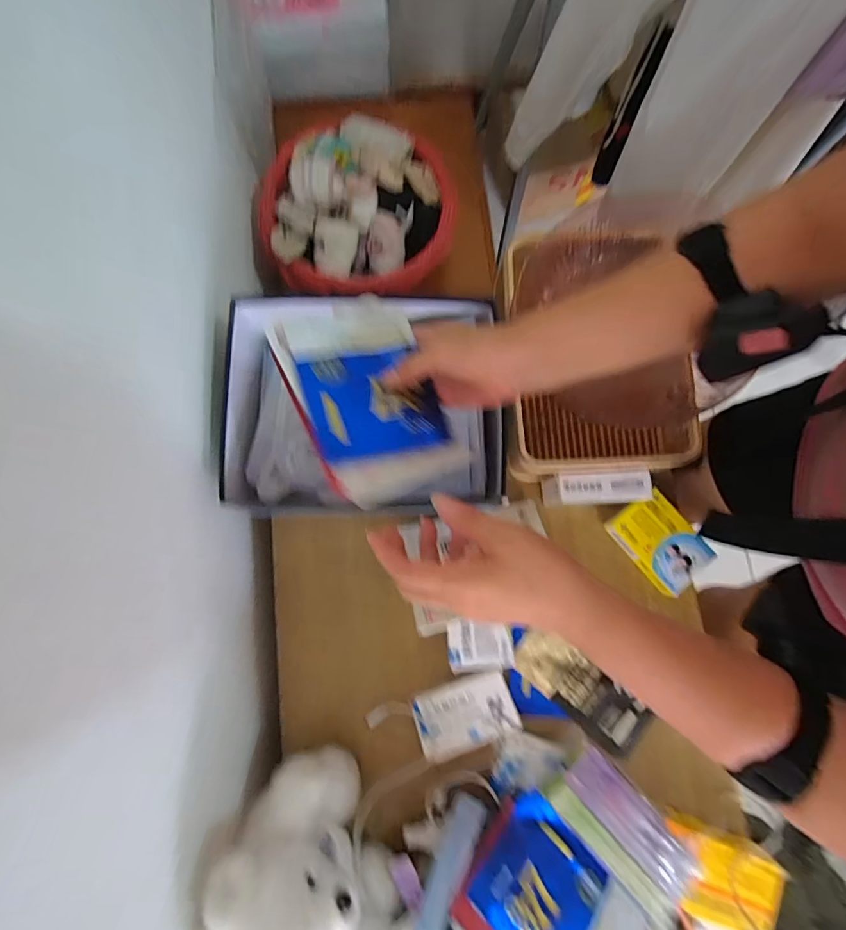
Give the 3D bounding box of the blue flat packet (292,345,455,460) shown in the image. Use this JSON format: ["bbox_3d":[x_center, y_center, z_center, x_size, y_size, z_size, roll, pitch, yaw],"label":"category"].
[{"bbox_3d":[-0.041,-0.054,0.396,0.110,0.011,0.098,-14,70,-19],"label":"blue flat packet"}]

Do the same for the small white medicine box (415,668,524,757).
[{"bbox_3d":[0.046,0.274,0.519,0.107,0.021,0.067,-18,79,-3],"label":"small white medicine box"}]

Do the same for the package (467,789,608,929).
[{"bbox_3d":[0.109,0.388,0.439,0.101,0.016,0.111,37,48,20],"label":"package"}]

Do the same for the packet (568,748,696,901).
[{"bbox_3d":[0.212,0.359,0.479,0.055,0.013,0.134,-31,62,-32],"label":"packet"}]

